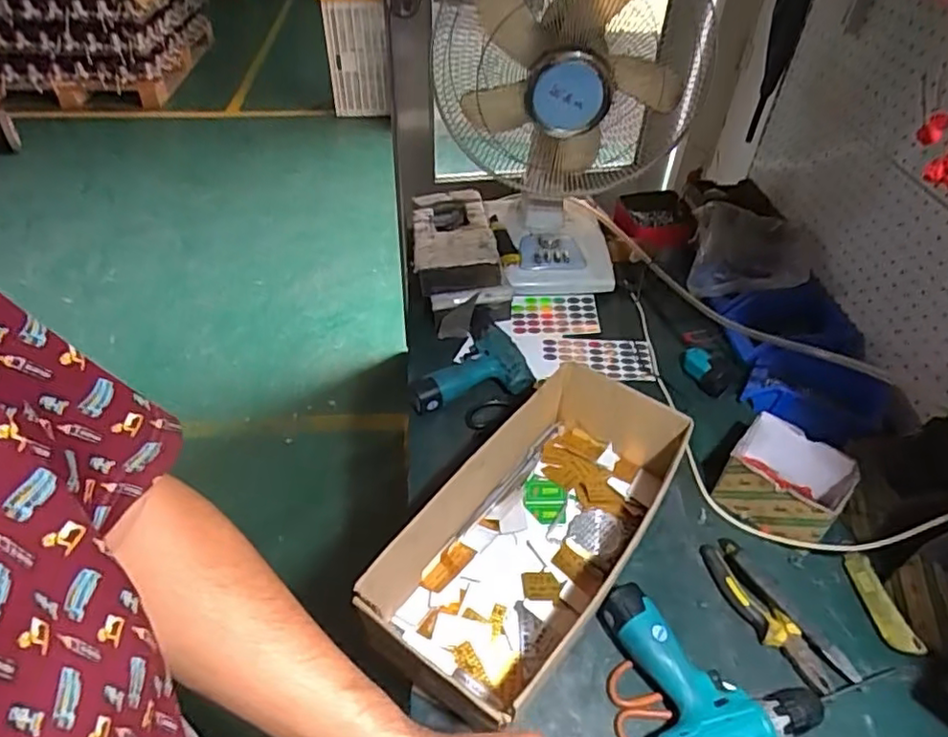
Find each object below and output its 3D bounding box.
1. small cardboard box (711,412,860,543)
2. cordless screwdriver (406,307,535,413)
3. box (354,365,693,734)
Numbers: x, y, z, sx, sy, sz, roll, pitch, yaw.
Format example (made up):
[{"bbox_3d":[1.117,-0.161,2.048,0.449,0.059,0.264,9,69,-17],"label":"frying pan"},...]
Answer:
[{"bbox_3d":[0.412,0.150,0.822,0.145,0.083,0.115,31,52,26],"label":"small cardboard box"},{"bbox_3d":[-0.021,-0.013,1.022,0.195,0.050,0.187,-10,46,-12],"label":"cordless screwdriver"},{"bbox_3d":[0.077,0.192,0.735,0.195,0.140,0.427,30,51,25],"label":"box"}]

